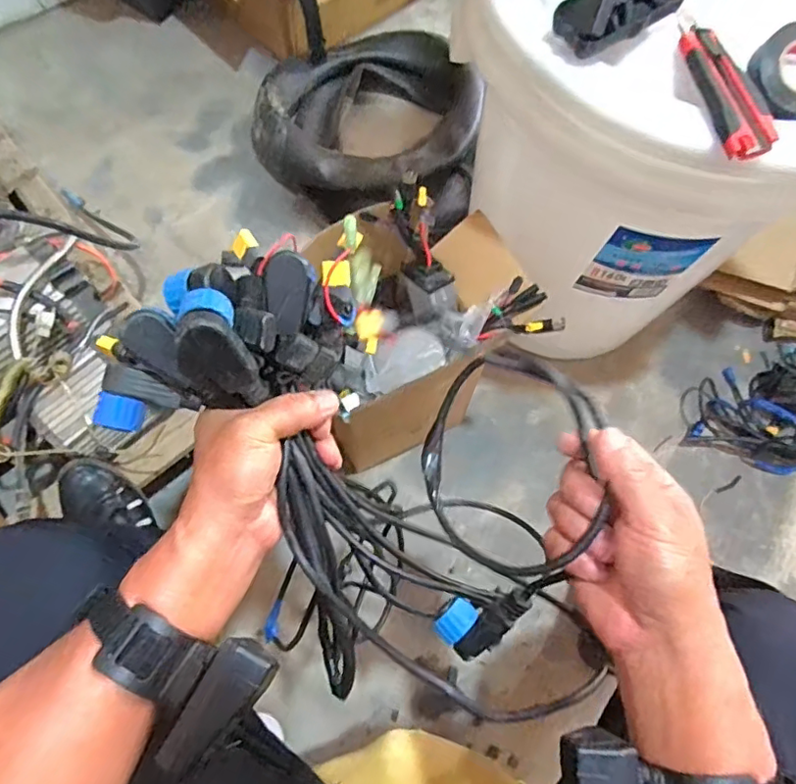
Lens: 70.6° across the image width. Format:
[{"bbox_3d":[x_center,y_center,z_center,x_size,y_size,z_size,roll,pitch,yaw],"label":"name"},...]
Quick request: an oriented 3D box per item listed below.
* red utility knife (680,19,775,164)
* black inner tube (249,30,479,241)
[{"bbox_3d":[0.261,-0.242,0.447,0.034,0.018,0.131,-7,70,-5],"label":"red utility knife"},{"bbox_3d":[-0.056,-0.518,1.071,0.409,0.104,0.388,1,70,-1],"label":"black inner tube"}]

